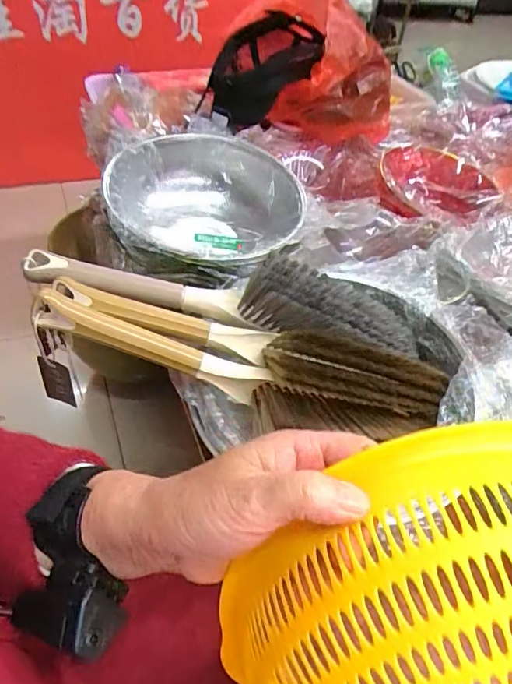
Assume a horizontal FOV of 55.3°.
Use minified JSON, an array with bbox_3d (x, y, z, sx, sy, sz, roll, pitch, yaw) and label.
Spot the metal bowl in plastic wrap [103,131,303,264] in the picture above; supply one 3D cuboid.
[{"bbox_3d":[-0.064,-0.165,0.642,0.237,0.098,0.247,4,46,-4],"label":"metal bowl in plastic wrap"}]

